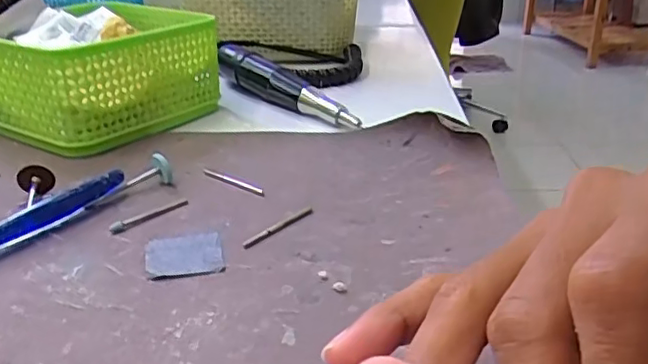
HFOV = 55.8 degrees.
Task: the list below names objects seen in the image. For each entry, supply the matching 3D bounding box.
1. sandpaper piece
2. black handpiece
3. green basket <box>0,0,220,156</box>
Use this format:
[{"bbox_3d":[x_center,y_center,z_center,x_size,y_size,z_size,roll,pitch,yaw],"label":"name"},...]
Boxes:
[{"bbox_3d":[-0.060,0.029,0.261,0.031,0.004,0.031,-6,27,-11],"label":"sandpaper piece"},{"bbox_3d":[-0.033,-0.072,0.444,0.020,0.025,0.166,-21,33,-35],"label":"black handpiece"},{"bbox_3d":[-0.161,-0.080,0.422,0.141,0.060,0.135,20,33,35],"label":"green basket"}]

